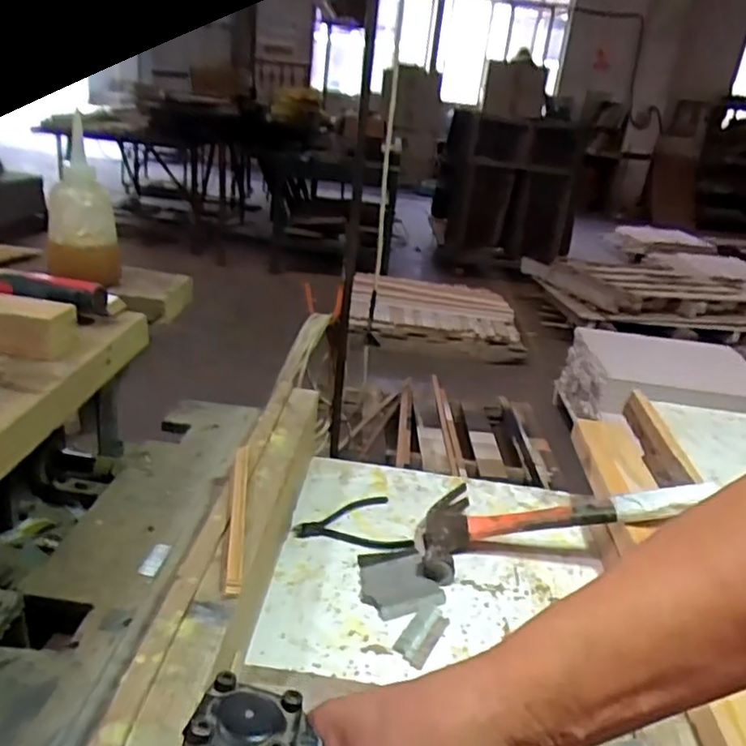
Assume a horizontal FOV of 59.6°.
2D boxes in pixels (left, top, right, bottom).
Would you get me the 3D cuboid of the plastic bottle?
[{"bbox_3d":[-0.286,-0.160,0.640,0.065,0.145,0.055,-2,23,-23],"label":"plastic bottle"}]

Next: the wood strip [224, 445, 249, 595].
[{"bbox_3d":[-0.110,0.111,0.533,0.012,0.011,0.190,3,24,-10],"label":"wood strip"}]

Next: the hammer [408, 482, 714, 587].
[{"bbox_3d":[0.186,0.140,0.650,0.288,0.028,0.131,-10,20,6],"label":"hammer"}]

